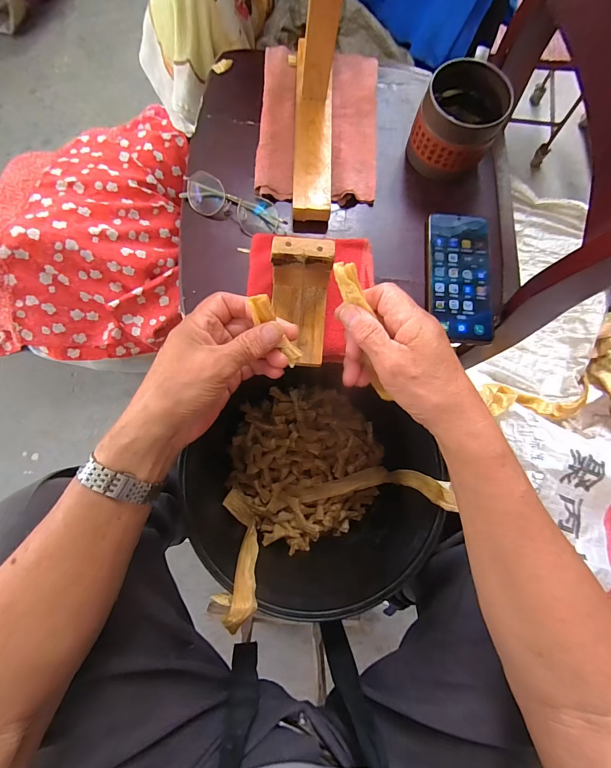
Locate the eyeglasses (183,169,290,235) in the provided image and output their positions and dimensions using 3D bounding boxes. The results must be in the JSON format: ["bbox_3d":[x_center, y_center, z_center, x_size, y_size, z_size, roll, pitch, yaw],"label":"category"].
[{"bbox_3d":[-0.092,-0.221,0.402,0.131,0.027,0.047,26,80,3],"label":"eyeglasses"}]

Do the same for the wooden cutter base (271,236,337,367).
[{"bbox_3d":[-0.007,-0.080,0.338,0.060,0.069,0.105,6,80,0],"label":"wooden cutter base"}]

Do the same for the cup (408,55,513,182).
[{"bbox_3d":[0.179,-0.308,0.401,0.095,0.079,0.098,0,80,-1],"label":"cup"}]

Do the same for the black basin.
[{"bbox_3d":[0.003,0.141,0.520,0.307,0.265,0.276,-36,82,-7],"label":"black basin"}]

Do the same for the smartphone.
[{"bbox_3d":[0.186,-0.128,0.399,0.076,0.005,0.162,3,80,-1],"label":"smartphone"}]

